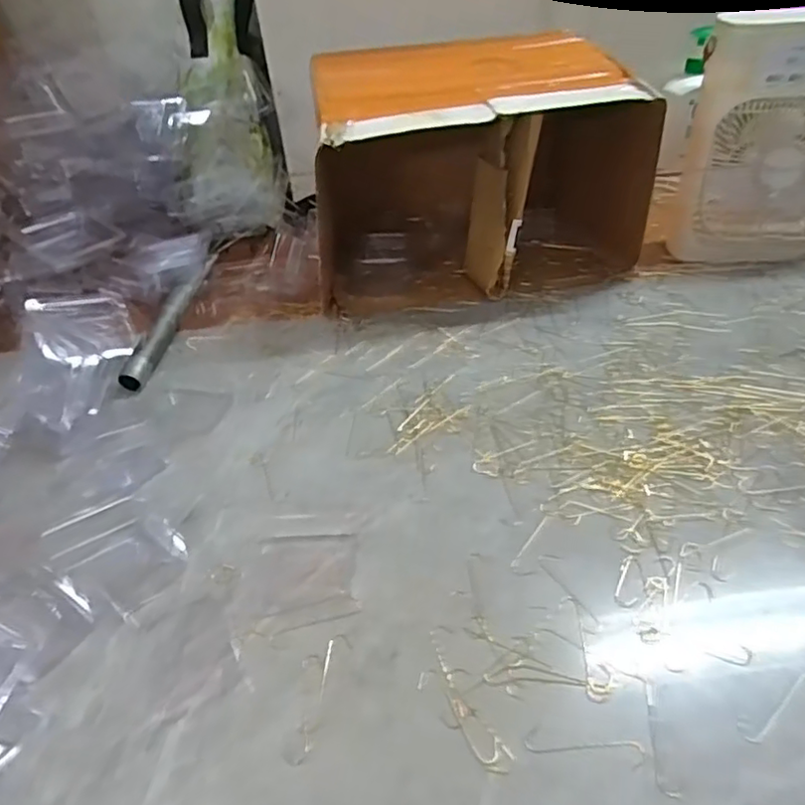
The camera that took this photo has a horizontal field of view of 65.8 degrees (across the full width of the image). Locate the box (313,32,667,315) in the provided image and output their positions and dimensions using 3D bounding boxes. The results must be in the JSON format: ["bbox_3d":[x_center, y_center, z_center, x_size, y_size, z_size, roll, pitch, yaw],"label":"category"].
[{"bbox_3d":[0.065,-0.277,0.722,0.349,0.215,0.262,-11,41,-7],"label":"box"}]

